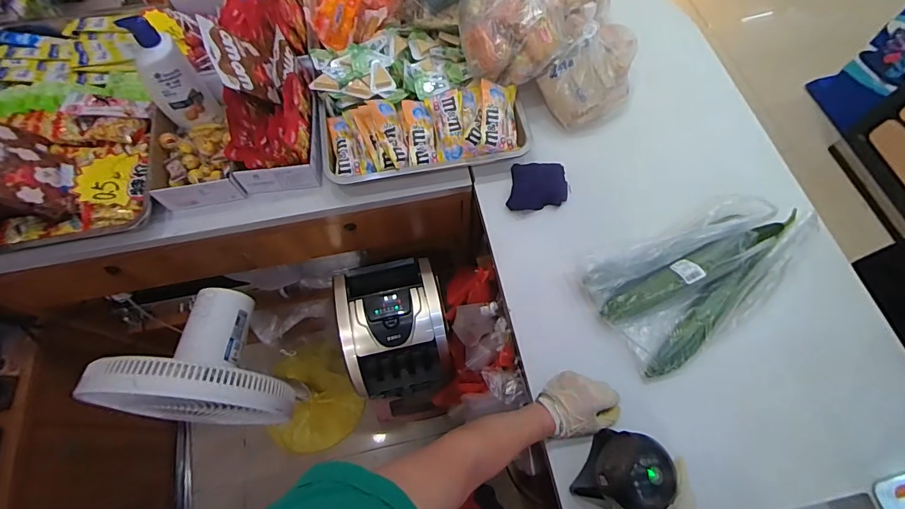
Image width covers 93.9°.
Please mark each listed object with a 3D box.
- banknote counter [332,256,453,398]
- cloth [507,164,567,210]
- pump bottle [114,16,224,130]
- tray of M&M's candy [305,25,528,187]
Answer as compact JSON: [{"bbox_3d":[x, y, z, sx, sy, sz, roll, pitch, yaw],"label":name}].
[{"bbox_3d":[-0.135,0.177,1.022,0.240,0.150,0.293,-12,67,-4],"label":"banknote counter"},{"bbox_3d":[0.162,-0.131,0.800,0.103,0.022,0.095,4,67,3],"label":"cloth"},{"bbox_3d":[-0.511,-0.316,0.767,0.093,0.205,0.051,-38,71,-14],"label":"pump bottle"},{"bbox_3d":[-0.071,-0.322,0.839,0.391,0.069,0.337,-10,67,-3],"label":"tray of M&M's candy"}]

